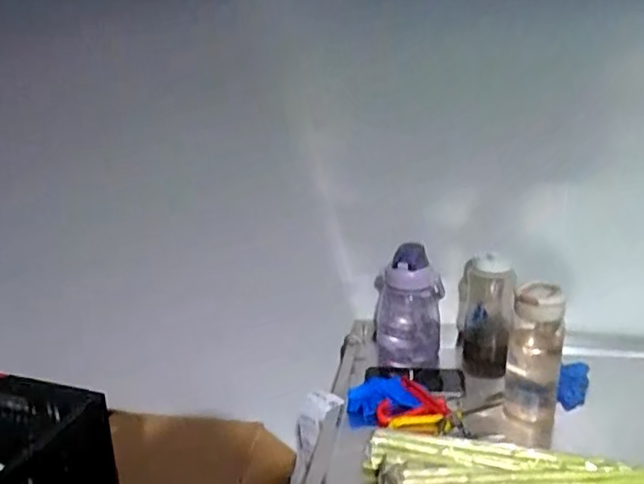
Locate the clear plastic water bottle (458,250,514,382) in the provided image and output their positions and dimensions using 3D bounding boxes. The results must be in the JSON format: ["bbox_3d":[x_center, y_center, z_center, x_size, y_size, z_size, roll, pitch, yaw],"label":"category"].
[{"bbox_3d":[0.287,0.125,1.084,0.090,0.197,0.093,3,20,13],"label":"clear plastic water bottle"}]

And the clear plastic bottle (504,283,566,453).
[{"bbox_3d":[0.311,0.181,0.901,0.074,0.244,0.071,5,20,17],"label":"clear plastic bottle"}]

